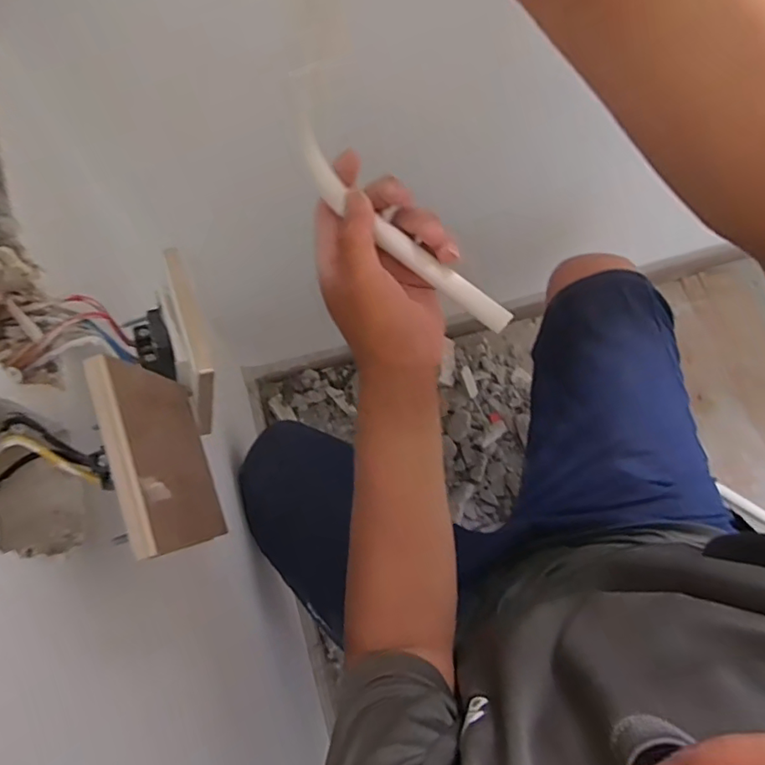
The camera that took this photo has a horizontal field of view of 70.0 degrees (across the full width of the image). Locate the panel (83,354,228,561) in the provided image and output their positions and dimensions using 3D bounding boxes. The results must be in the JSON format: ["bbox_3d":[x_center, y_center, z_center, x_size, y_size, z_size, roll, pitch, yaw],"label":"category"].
[{"bbox_3d":[-0.101,0.034,0.255,0.008,0.088,0.085,-20,83,0],"label":"panel"}]

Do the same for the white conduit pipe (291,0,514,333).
[{"bbox_3d":[-0.008,-0.153,0.284,0.046,0.295,0.134,-35,52,-11],"label":"white conduit pipe"}]

